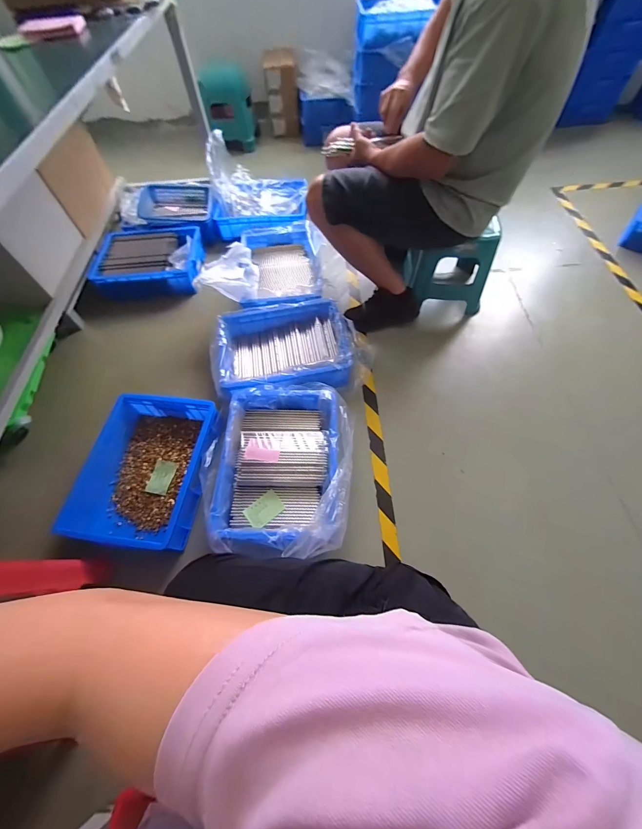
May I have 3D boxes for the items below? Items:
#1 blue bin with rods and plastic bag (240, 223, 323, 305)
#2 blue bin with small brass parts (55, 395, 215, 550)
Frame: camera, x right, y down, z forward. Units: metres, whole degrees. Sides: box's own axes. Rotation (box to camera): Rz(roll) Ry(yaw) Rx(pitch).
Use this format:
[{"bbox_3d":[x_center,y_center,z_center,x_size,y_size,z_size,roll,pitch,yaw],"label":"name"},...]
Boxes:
[{"bbox_3d":[-0.154,-0.573,1.218,0.282,0.119,0.432,-8,61,-1],"label":"blue bin with rods and plastic bag"},{"bbox_3d":[-0.470,0.132,0.878,0.287,0.112,0.397,4,61,6],"label":"blue bin with small brass parts"}]

